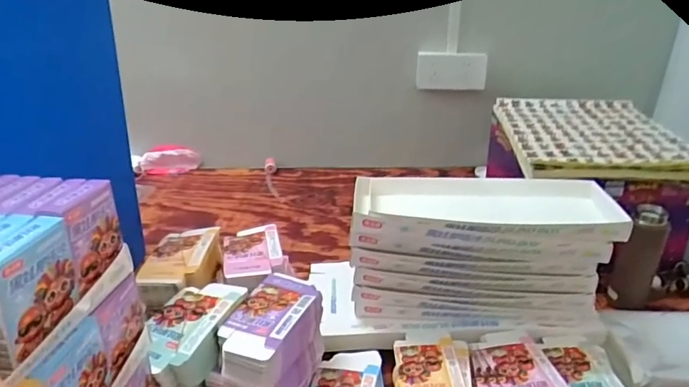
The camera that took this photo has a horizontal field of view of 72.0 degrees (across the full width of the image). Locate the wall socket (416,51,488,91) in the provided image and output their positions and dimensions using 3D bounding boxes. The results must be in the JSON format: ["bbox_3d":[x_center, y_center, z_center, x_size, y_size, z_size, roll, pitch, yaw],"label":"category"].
[{"bbox_3d":[0.273,-0.312,1.213,0.170,0.088,0.034,6,27,12],"label":"wall socket"}]

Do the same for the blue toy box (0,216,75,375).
[{"bbox_3d":[-0.220,0.065,0.331,0.023,0.077,0.068,5,27,10],"label":"blue toy box"}]

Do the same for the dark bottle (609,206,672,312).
[{"bbox_3d":[0.490,0.104,0.782,0.068,0.177,0.052,17,31,31],"label":"dark bottle"}]

